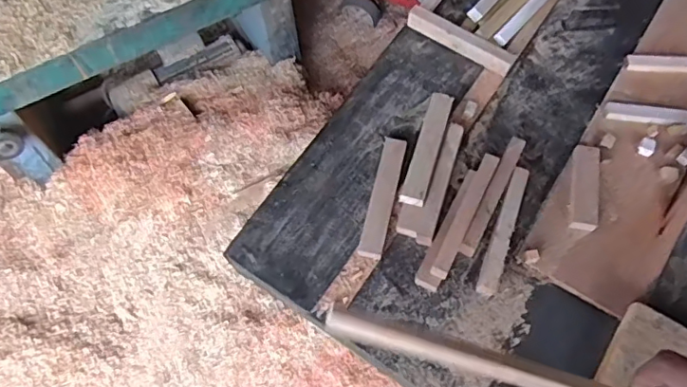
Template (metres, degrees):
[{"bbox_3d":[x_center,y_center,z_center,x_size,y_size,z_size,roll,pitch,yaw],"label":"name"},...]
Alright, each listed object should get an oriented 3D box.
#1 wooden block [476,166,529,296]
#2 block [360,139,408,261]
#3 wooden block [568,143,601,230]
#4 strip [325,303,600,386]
[{"bbox_3d":[0.165,0.038,0.559,0.019,0.027,0.139,20,66,12],"label":"wooden block"},{"bbox_3d":[0.043,0.003,0.582,0.027,0.015,0.136,11,64,8],"label":"block"},{"bbox_3d":[0.258,-0.007,0.581,0.026,0.015,0.096,10,64,7],"label":"wooden block"},{"bbox_3d":[0.093,0.108,0.343,0.214,0.013,0.016,19,64,-6],"label":"strip"}]

